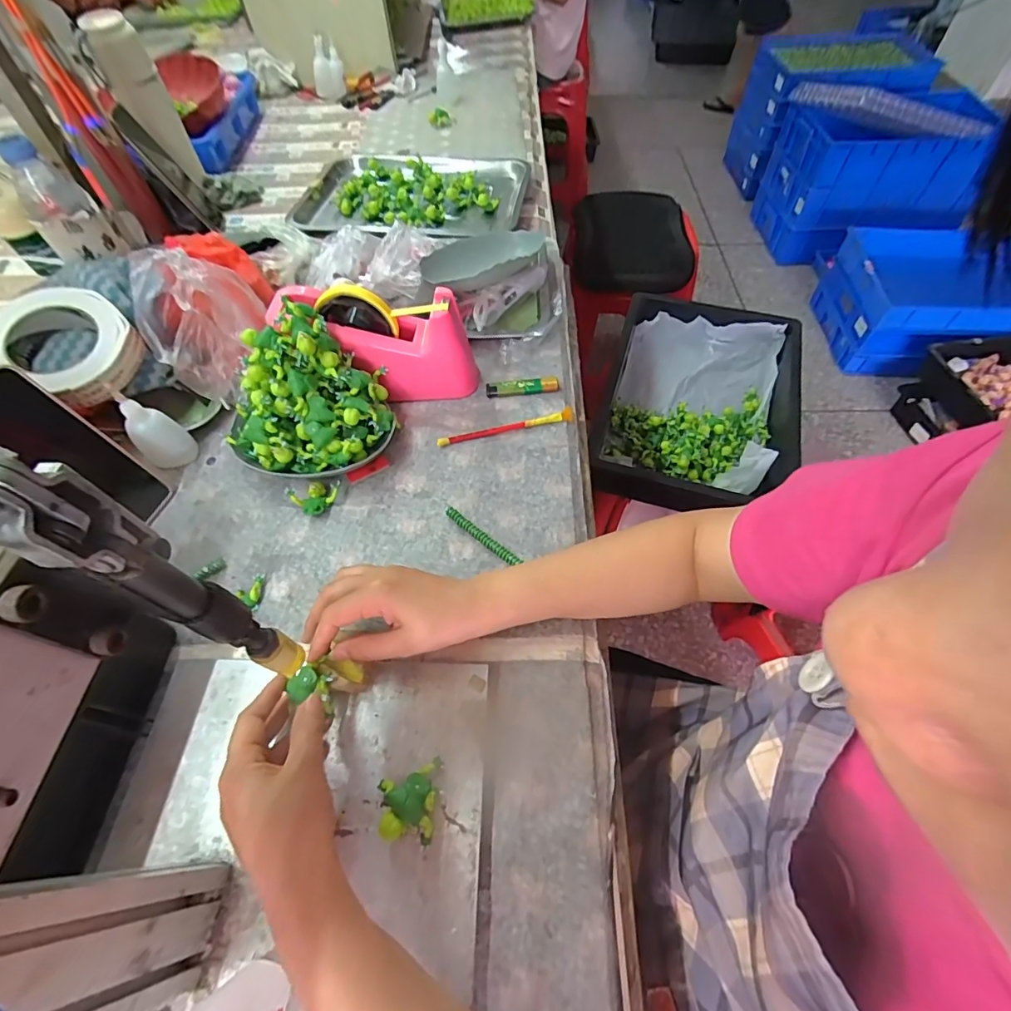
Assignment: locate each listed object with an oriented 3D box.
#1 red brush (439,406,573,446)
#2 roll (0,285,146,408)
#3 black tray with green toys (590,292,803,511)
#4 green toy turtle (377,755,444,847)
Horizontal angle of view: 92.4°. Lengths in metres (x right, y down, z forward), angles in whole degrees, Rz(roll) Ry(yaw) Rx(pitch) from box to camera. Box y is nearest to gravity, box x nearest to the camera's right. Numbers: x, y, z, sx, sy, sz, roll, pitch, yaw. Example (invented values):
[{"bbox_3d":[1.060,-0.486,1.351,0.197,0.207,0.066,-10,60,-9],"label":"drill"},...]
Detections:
[{"bbox_3d":[0.001,-0.084,0.516,0.146,0.012,0.016,-12,58,-6],"label":"red brush"},{"bbox_3d":[-0.431,-0.155,0.475,0.124,0.035,0.124,4,70,-10],"label":"roll"},{"bbox_3d":[0.341,-0.168,0.854,0.319,0.117,0.425,15,59,10],"label":"black tray with green toys"},{"bbox_3d":[-0.065,0.193,0.320,0.038,0.021,0.046,1,57,1],"label":"green toy turtle"}]

